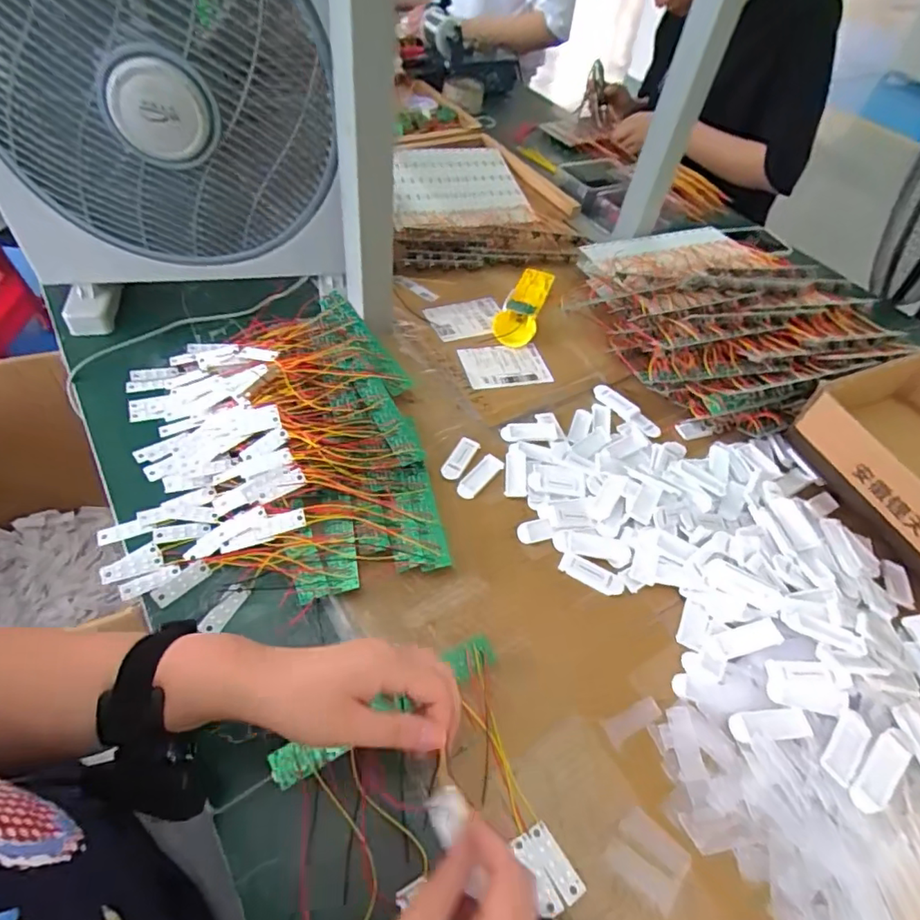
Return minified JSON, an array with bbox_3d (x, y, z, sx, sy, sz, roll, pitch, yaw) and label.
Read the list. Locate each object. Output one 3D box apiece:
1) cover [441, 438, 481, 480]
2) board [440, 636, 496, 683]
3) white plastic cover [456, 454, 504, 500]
[{"bbox_3d":[0.000,-0.001,0.563,0.020,0.008,0.054,23,55,15],"label":"cover"},{"bbox_3d":[0.008,0.157,0.434,0.042,0.005,0.025,-19,87,-23],"label":"board"},{"bbox_3d":[0.020,0.017,0.549,0.021,0.006,0.057,31,57,20],"label":"white plastic cover"}]

